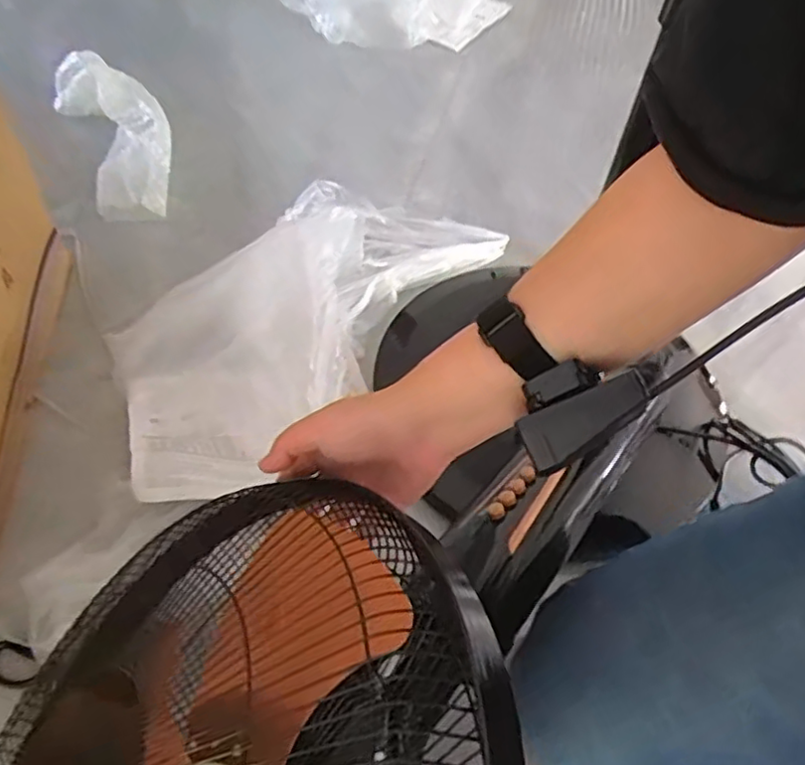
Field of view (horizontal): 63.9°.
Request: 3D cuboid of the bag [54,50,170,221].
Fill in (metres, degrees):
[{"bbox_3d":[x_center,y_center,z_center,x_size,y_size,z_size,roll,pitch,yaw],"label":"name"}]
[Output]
[{"bbox_3d":[-0.423,-0.385,0.958,0.137,0.081,0.324,-21,56,-21],"label":"bag"}]

